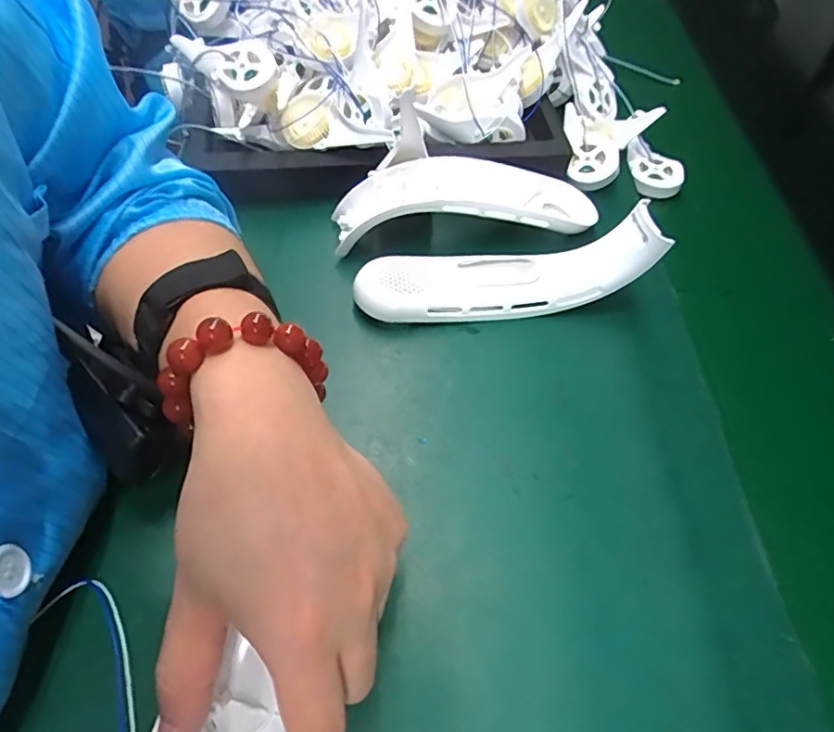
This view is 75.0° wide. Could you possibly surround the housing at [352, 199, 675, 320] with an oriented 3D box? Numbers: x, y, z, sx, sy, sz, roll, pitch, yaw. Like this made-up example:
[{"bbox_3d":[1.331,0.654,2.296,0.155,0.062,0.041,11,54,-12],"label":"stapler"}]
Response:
[{"bbox_3d":[0.055,-0.065,0.360,0.188,0.062,0.043,-5,55,-4],"label":"housing"}]

